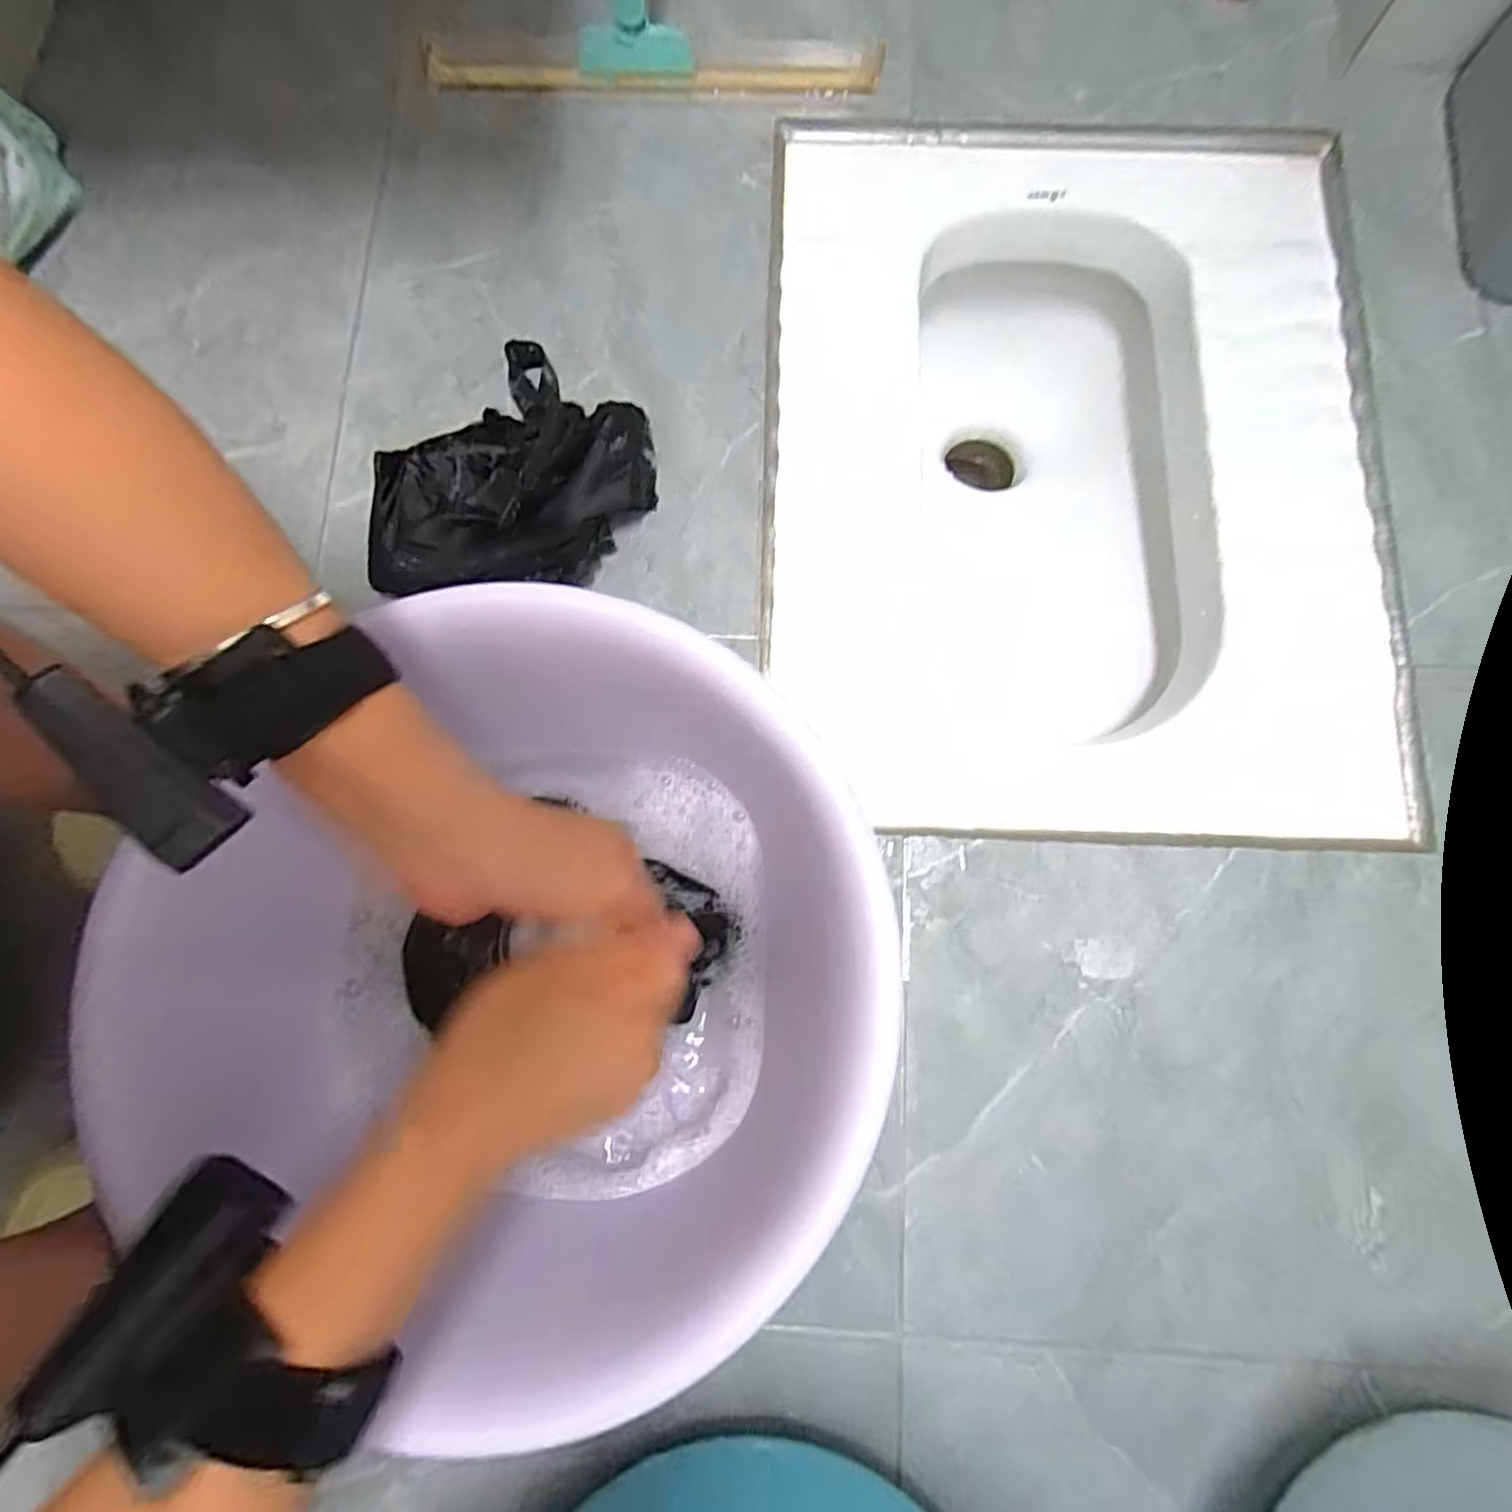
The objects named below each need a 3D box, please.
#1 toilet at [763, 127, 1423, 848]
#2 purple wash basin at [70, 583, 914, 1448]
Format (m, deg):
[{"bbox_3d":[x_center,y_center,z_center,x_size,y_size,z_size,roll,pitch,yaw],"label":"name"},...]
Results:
[{"bbox_3d":[0.220,-0.195,0.590,0.420,0.189,0.538,2,79,1],"label":"toilet"},{"bbox_3d":[-0.120,0.096,0.377,0.368,0.127,0.334,26,80,5],"label":"purple wash basin"}]

